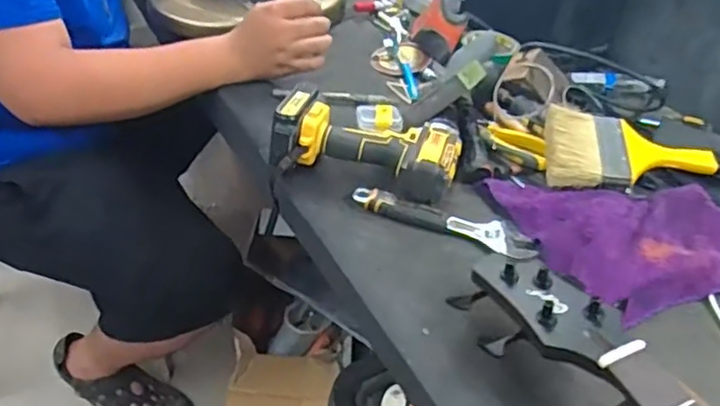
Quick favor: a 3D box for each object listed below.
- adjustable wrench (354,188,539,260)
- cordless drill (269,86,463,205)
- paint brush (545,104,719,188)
[{"bbox_3d":[0.091,0.015,0.693,0.201,0.016,0.045,17,43,16],"label":"adjustable wrench"},{"bbox_3d":[0.011,-0.068,0.739,0.206,0.073,0.132,10,40,6],"label":"cordless drill"},{"bbox_3d":[0.317,-0.060,0.750,0.190,0.031,0.108,9,58,0],"label":"paint brush"}]

